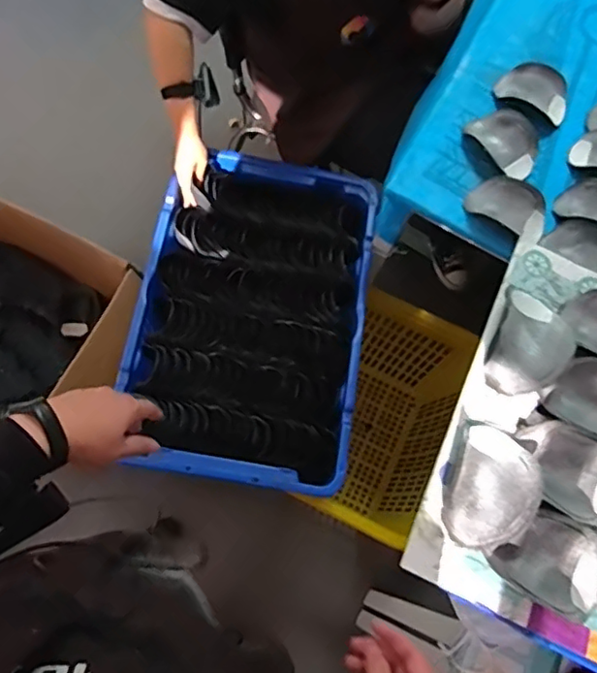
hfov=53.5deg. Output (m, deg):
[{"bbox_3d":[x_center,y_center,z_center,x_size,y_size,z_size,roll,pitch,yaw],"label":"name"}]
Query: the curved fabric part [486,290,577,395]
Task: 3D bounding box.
[{"bbox_3d":[0.292,0.008,0.749,0.098,0.043,0.137,30,71,4],"label":"curved fabric part"}]

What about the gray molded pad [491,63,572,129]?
[{"bbox_3d":[0.444,-0.462,1.116,0.143,0.042,0.099,22,71,1],"label":"gray molded pad"}]

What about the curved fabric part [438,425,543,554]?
[{"bbox_3d":[0.225,0.174,0.690,0.095,0.039,0.142,21,71,0],"label":"curved fabric part"}]

